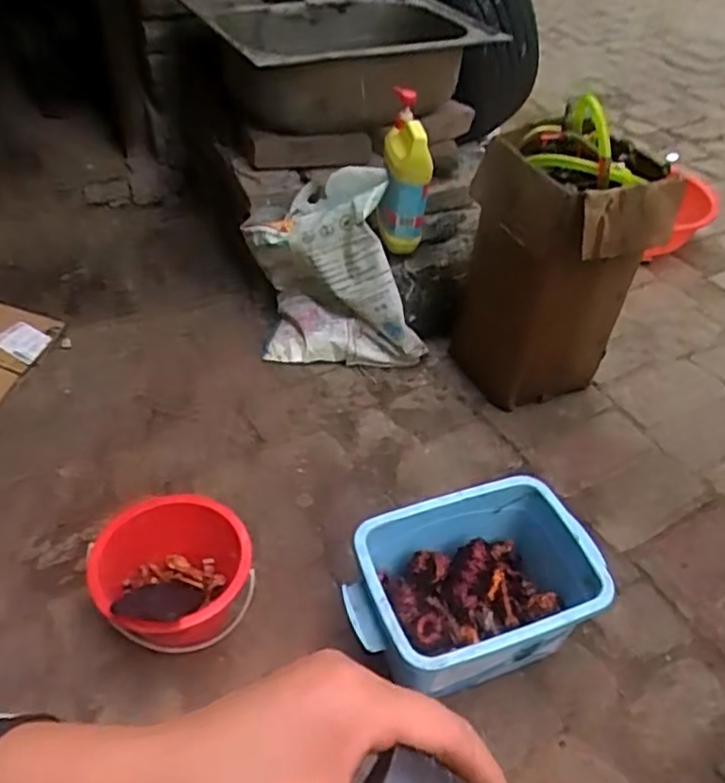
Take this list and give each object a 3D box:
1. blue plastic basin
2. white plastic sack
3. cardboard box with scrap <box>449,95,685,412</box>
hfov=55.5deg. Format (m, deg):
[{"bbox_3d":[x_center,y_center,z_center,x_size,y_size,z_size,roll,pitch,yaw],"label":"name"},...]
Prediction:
[{"bbox_3d":[0.140,0.252,0.852,0.282,0.164,0.192,-11,43,-15],"label":"blue plastic basin"},{"bbox_3d":[-0.049,-0.208,1.260,0.310,0.327,0.179,-2,41,-6],"label":"white plastic sack"},{"bbox_3d":[0.300,-0.189,1.132,0.210,0.471,0.230,-18,46,-22],"label":"cardboard box with scrap"}]

